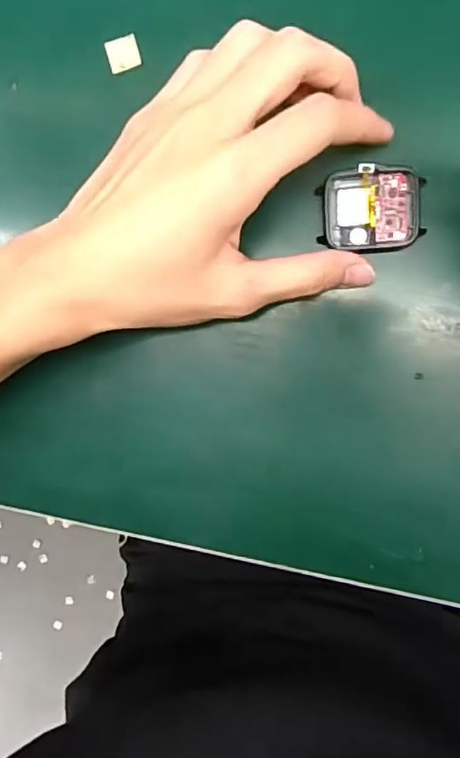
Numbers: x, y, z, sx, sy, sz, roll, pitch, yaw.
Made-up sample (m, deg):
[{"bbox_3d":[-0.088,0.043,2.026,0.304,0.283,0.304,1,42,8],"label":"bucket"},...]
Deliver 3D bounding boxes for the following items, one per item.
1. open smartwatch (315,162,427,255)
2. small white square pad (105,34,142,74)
[{"bbox_3d":[0.066,-0.079,0.257,0.046,0.007,0.037,-1,94,8],"label":"open smartwatch"},{"bbox_3d":[-0.053,-0.162,0.275,0.016,0.006,0.013,-18,92,9],"label":"small white square pad"}]

